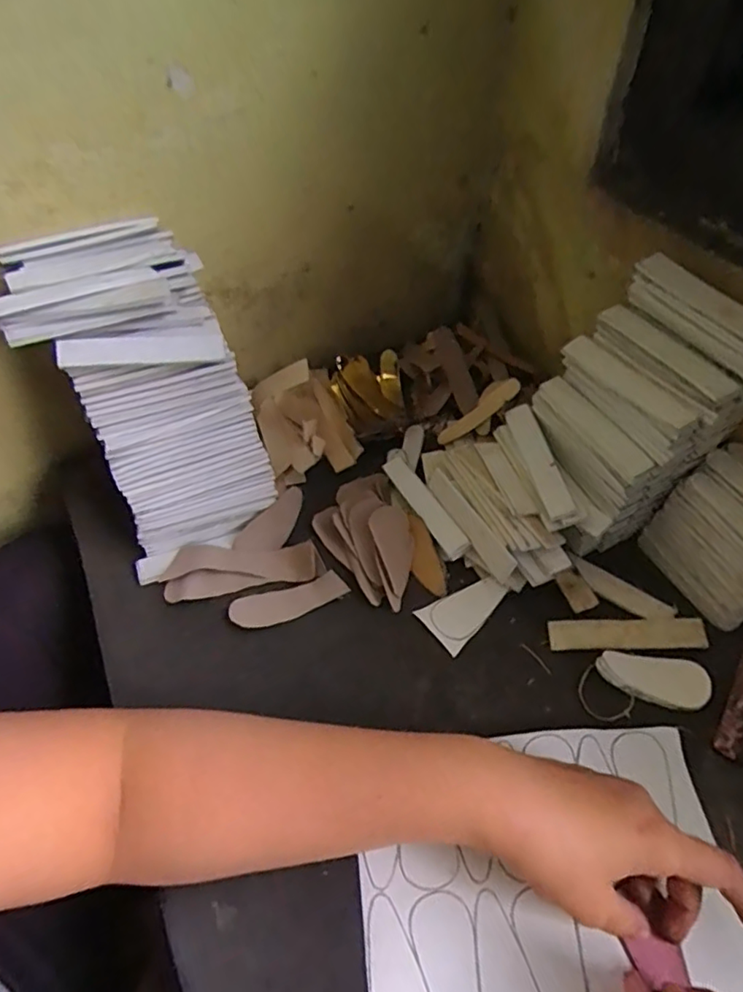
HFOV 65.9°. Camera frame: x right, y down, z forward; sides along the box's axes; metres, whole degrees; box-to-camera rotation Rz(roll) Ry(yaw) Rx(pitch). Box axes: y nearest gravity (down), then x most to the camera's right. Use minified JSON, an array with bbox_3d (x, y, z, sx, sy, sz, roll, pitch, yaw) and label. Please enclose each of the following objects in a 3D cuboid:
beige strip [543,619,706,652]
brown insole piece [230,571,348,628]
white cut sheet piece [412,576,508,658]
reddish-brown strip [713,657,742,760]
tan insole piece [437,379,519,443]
[{"bbox_3d":[0.182,0.099,0.408,0.108,0.006,0.022,-2,52,2],"label":"beige strip"},{"bbox_3d":[-0.061,0.079,0.425,0.085,0.009,0.029,-13,54,-5],"label":"brown insole piece"},{"bbox_3d":[0.070,0.083,0.425,0.064,0.004,0.039,-34,58,-21],"label":"white cut sheet piece"},{"bbox_3d":[0.250,0.131,0.384,0.017,0.004,0.094,31,60,24],"label":"reddish-brown strip"},{"bbox_3d":[0.094,-0.077,0.511,0.087,0.010,0.028,-39,46,30],"label":"tan insole piece"}]

